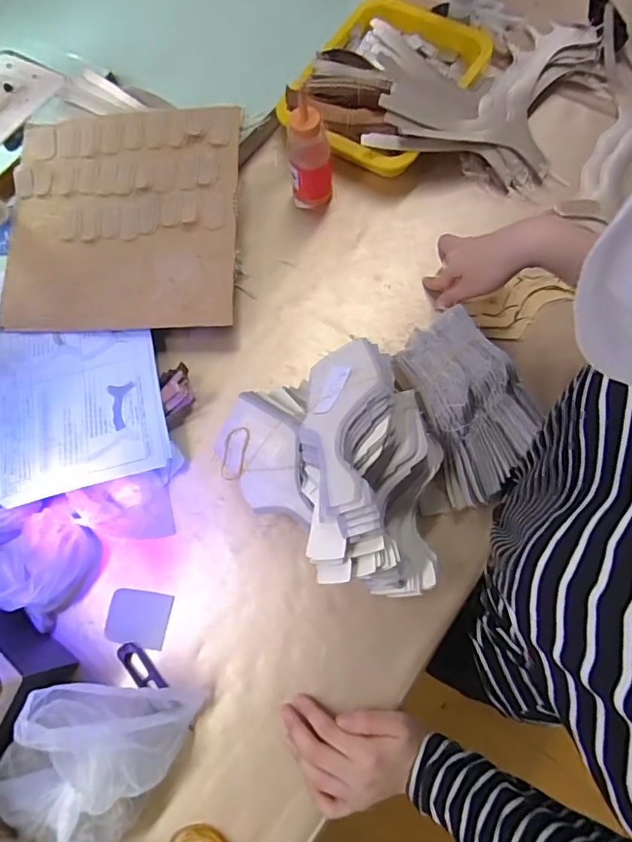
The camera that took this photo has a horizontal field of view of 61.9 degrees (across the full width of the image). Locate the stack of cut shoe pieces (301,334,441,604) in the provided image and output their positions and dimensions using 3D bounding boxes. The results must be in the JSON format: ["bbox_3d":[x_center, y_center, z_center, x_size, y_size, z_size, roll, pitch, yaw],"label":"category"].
[{"bbox_3d":[0.050,0.033,0.472,0.127,0.084,0.224,3,71,6],"label":"stack of cut shoe pieces"}]

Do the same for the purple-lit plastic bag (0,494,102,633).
[{"bbox_3d":[-0.272,0.137,0.519,0.087,0.066,0.101,39,79,14],"label":"purple-lit plastic bag"}]

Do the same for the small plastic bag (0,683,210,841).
[{"bbox_3d":[-0.194,0.284,0.444,0.120,0.116,0.154,32,77,12],"label":"small plastic bag"}]

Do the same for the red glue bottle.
[{"bbox_3d":[-0.007,-0.310,0.627,0.051,0.125,0.040,-1,73,3],"label":"red glue bottle"}]

